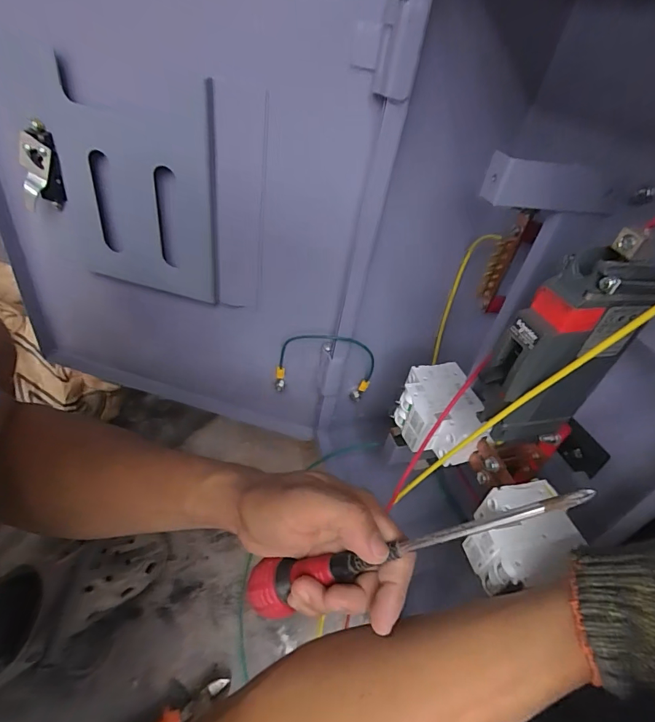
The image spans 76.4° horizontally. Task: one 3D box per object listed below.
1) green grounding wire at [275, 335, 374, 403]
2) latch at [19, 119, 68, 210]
[{"bbox_3d":[-0.003,0.008,0.456,0.110,0.120,0.034,1,43,0],"label":"green grounding wire"},{"bbox_3d":[-0.271,-0.180,0.398,0.038,0.084,0.020,24,39,-7],"label":"latch"}]

